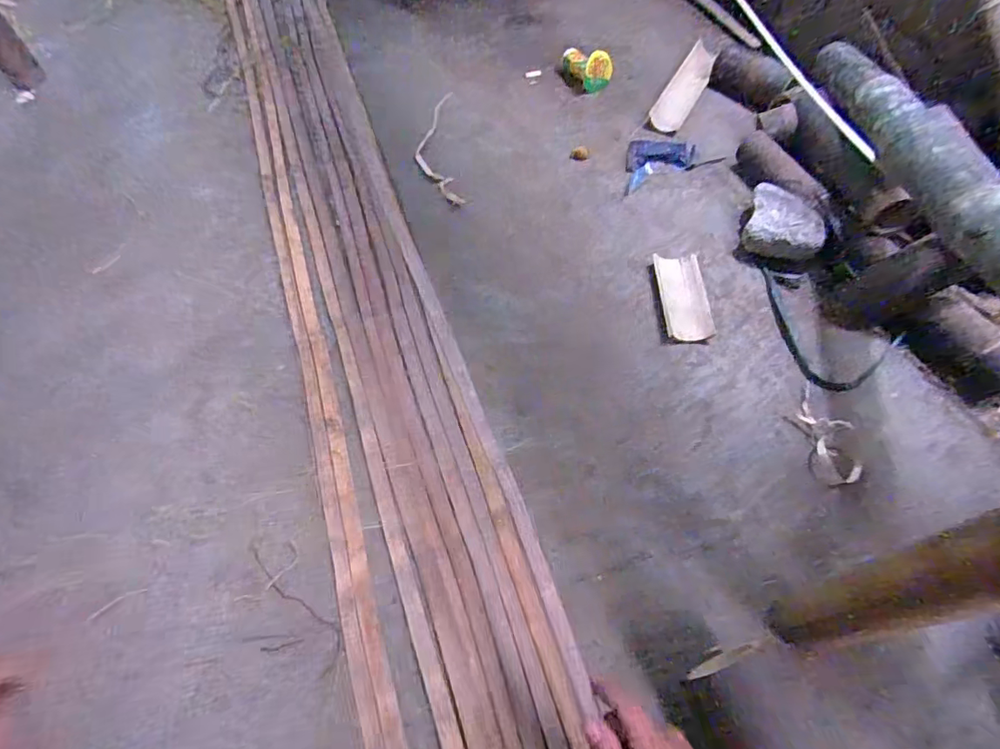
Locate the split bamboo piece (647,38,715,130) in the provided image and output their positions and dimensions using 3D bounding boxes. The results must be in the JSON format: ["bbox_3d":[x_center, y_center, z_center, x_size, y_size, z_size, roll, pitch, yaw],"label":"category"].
[{"bbox_3d":[0.376,-0.583,1.054,0.069,0.025,0.265,28,64,15],"label":"split bamboo piece"}]

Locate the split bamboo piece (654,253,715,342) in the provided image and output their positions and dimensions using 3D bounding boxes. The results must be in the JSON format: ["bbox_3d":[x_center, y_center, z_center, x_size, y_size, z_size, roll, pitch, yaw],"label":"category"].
[{"bbox_3d":[0.276,-0.118,0.791,0.066,0.022,0.147,-3,61,-2],"label":"split bamboo piece"}]

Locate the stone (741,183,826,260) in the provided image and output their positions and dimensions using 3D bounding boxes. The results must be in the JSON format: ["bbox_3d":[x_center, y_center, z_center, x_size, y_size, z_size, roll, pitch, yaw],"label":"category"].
[{"bbox_3d":[0.438,-0.228,0.819,0.125,0.064,0.101,30,66,16],"label":"stone"}]

